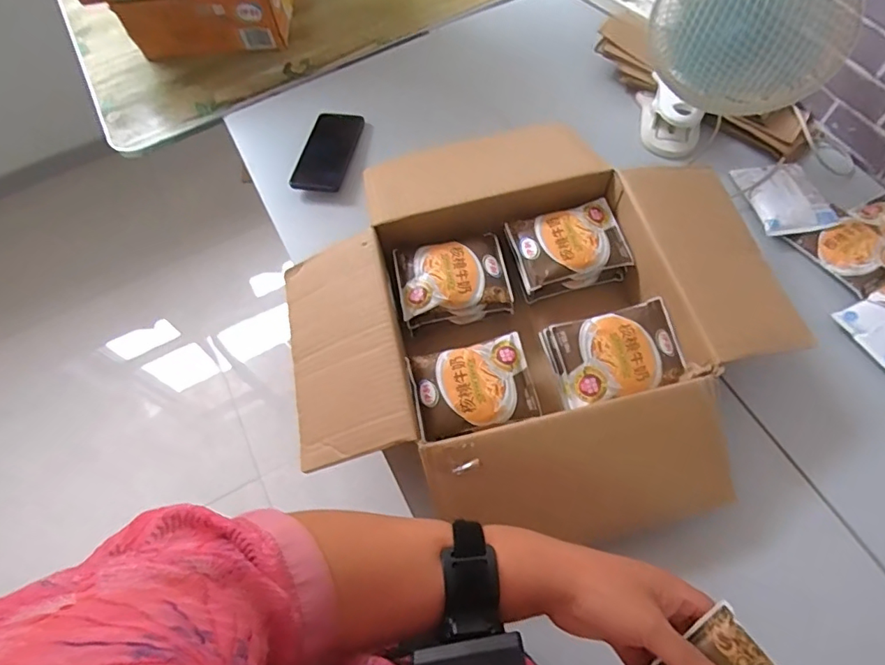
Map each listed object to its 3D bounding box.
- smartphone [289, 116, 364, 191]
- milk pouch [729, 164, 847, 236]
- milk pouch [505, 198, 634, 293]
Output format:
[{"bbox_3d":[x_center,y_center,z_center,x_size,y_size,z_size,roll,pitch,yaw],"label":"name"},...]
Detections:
[{"bbox_3d":[-0.179,-0.282,0.818,0.076,0.016,0.158,11,66,9],"label":"smartphone"},{"bbox_3d":[0.483,-0.191,0.729,0.105,0.020,0.125,-10,64,-1],"label":"milk pouch"},{"bbox_3d":[0.157,-0.111,0.647,0.133,0.025,0.090,-15,64,-3],"label":"milk pouch"}]

